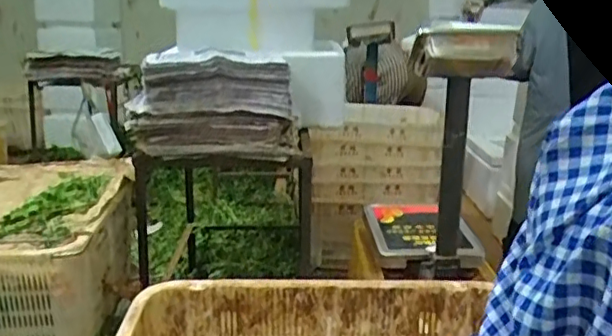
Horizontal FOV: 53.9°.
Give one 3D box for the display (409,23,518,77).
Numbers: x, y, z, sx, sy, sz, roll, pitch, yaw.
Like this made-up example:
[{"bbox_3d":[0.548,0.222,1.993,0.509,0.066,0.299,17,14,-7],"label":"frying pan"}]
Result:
[{"bbox_3d":[0.380,-0.278,1.442,0.241,0.121,0.069,1,14,-3],"label":"display"}]

